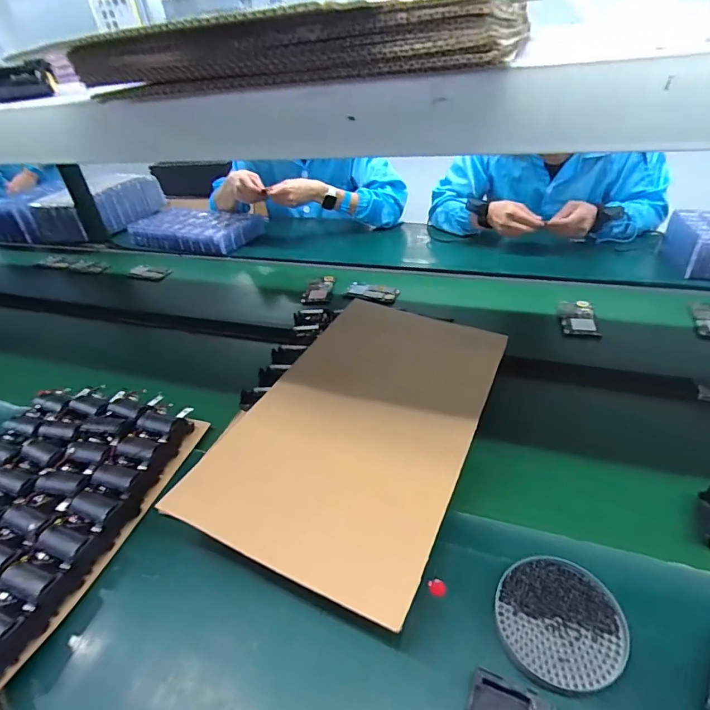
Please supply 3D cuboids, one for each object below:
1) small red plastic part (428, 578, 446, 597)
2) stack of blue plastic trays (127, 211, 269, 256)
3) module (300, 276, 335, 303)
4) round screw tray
[{"bbox_3d":[0.088,0.249,0.468,0.017,0.005,0.017,-4,35,3],"label":"small red plastic part"},{"bbox_3d":[-0.491,-0.394,1.372,0.395,0.070,0.216,9,39,20],"label":"stack of blue plastic trays"},{"bbox_3d":[-0.088,-0.156,1.025,0.072,0.025,0.101,-3,36,3],"label":"module"},{"bbox_3d":[0.196,0.253,0.421,0.111,0.015,0.114,-4,36,3],"label":"round screw tray"}]

